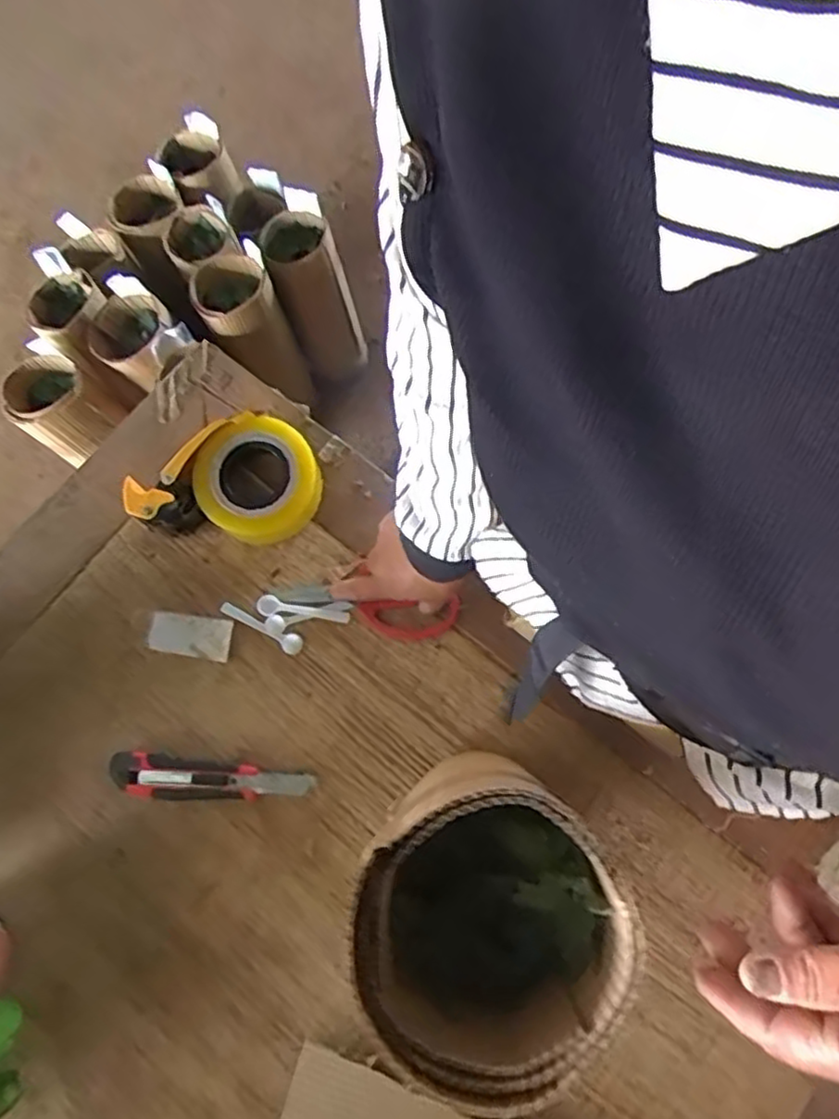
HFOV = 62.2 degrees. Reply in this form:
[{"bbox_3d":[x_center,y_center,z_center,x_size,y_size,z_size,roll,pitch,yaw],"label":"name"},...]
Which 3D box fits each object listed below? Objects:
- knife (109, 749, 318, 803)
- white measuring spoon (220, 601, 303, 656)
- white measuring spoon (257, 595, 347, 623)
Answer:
[{"bbox_3d":[-0.194,0.206,0.648,0.185,0.013,0.039,6,73,-1],"label":"knife"},{"bbox_3d":[-0.158,0.065,0.696,0.090,0.014,0.020,31,75,7],"label":"white measuring spoon"},{"bbox_3d":[-0.117,0.050,0.702,0.092,0.009,0.020,6,73,-1],"label":"white measuring spoon"}]

